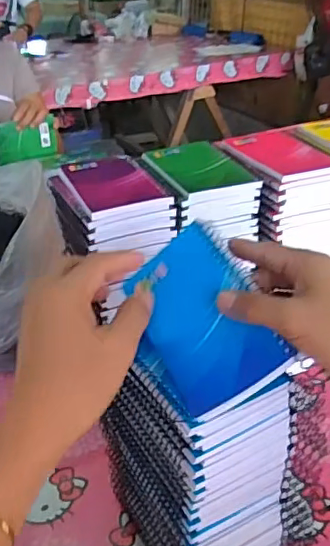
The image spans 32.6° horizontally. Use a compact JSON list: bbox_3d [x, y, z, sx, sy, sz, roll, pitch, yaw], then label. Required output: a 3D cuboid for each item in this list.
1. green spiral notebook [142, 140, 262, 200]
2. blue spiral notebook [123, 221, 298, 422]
[{"bbox_3d":[0.032,-0.110,0.595,0.086,0.015,0.119,-12,32,-16],"label":"green spiral notebook"},{"bbox_3d":[0.025,0.031,0.397,0.084,0.011,0.130,-40,54,10],"label":"blue spiral notebook"}]

